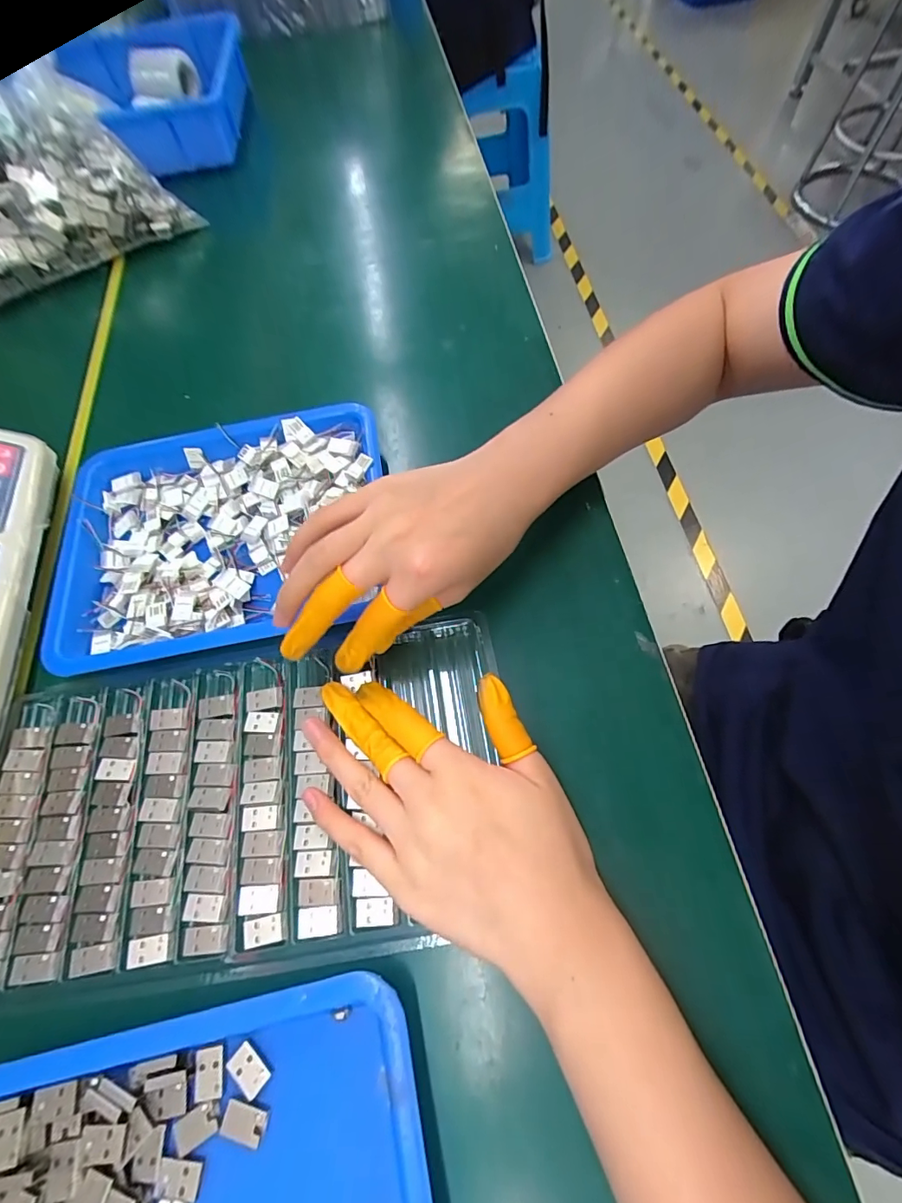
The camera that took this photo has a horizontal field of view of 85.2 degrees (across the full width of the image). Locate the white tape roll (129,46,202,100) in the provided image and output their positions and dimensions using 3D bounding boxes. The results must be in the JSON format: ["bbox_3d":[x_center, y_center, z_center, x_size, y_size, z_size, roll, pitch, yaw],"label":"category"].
[{"bbox_3d":[-0.365,-0.666,0.621,0.080,0.046,0.036,-11,63,-2],"label":"white tape roll"}]

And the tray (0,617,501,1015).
[{"bbox_3d":[-0.114,0.104,0.265,0.274,0.012,0.159,-9,63,-1],"label":"tray"}]

